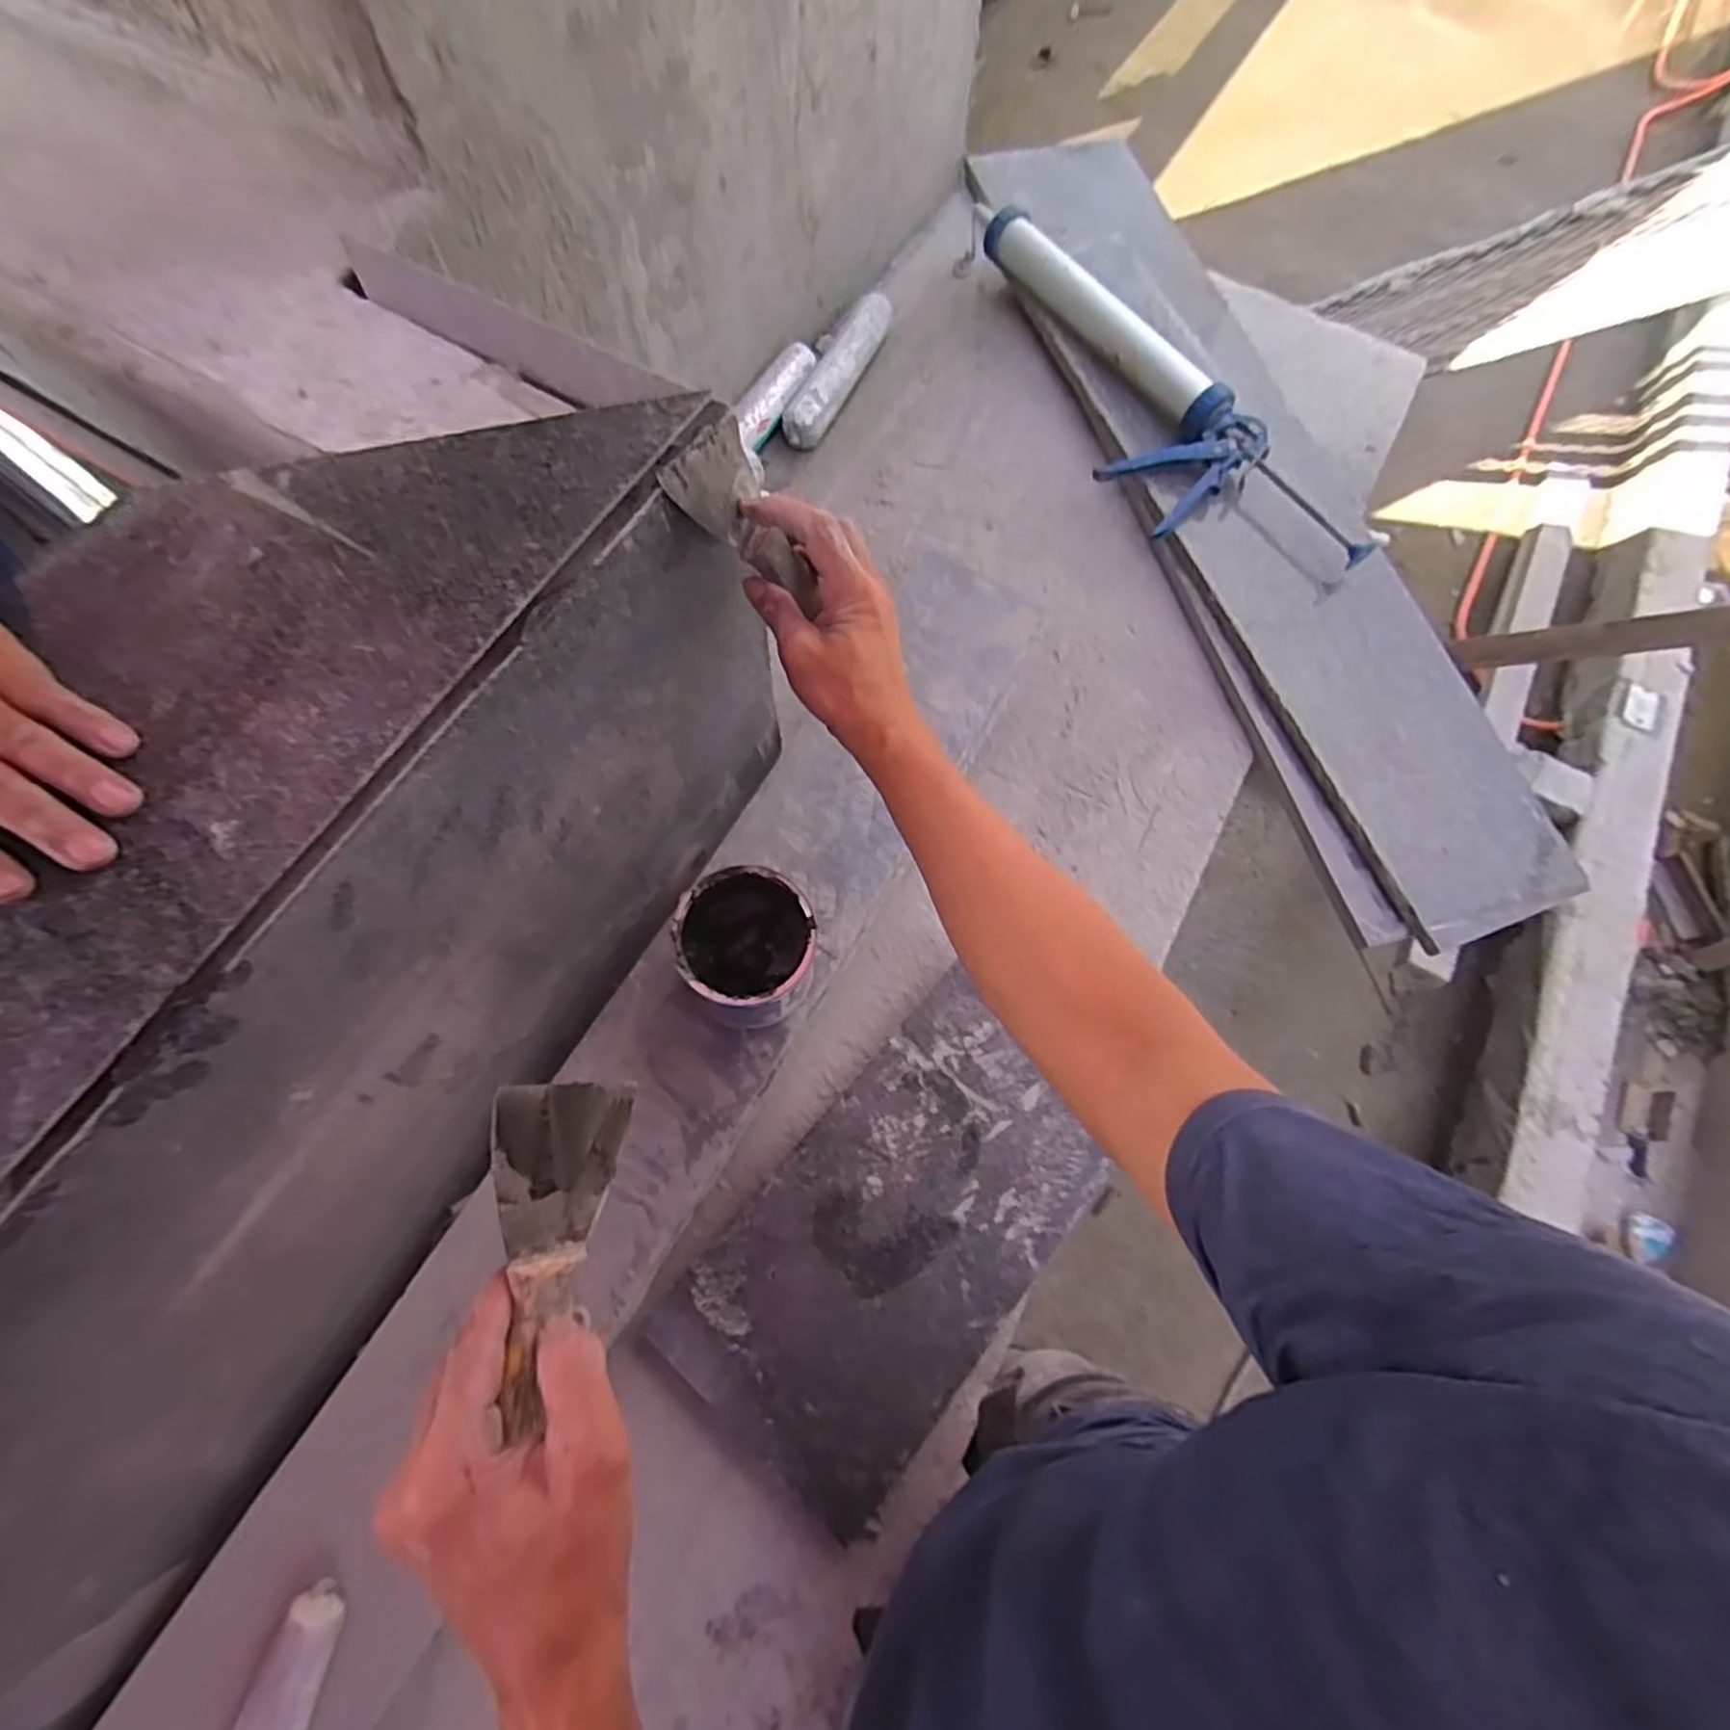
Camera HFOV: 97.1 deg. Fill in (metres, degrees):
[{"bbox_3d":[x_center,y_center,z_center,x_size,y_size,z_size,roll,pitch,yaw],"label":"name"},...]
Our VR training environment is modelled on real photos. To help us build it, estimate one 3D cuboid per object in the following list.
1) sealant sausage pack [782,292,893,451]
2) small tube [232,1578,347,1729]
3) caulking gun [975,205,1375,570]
[{"bbox_3d":[-0.031,-0.640,0.988,0.053,0.048,0.282,21,70,6],"label":"sealant sausage pack"},{"bbox_3d":[-0.353,0.498,0.468,0.045,0.019,0.103,18,83,5],"label":"small tube"},{"bbox_3d":[0.343,-0.583,0.929,0.189,0.073,0.644,-28,72,-12],"label":"caulking gun"}]

